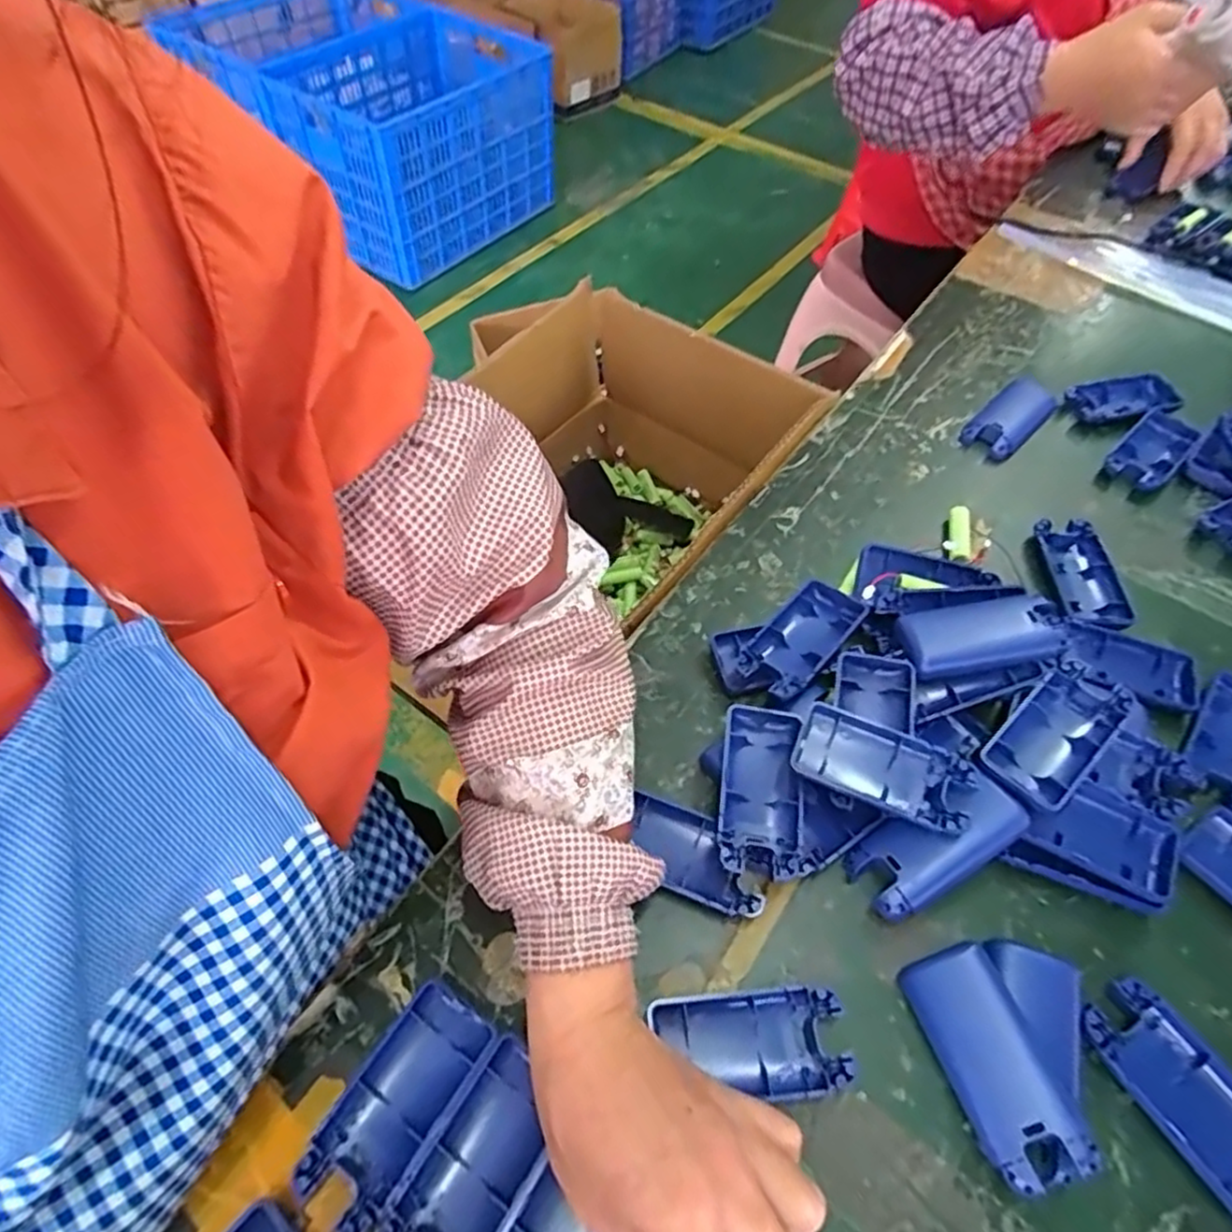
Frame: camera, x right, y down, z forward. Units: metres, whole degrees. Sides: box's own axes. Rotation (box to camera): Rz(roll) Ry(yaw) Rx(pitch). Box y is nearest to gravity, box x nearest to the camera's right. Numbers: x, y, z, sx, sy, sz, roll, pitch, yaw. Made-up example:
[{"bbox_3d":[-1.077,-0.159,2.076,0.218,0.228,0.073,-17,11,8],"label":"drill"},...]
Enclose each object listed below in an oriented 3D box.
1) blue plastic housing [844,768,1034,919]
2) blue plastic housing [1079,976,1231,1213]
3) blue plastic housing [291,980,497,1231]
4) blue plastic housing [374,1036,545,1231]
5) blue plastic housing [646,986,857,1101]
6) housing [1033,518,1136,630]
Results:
[{"bbox_3d":[0.168,0.118,0.362,0.092,0.020,0.040,-33,59,2],"label":"blue plastic housing"},{"bbox_3d":[0.260,0.220,0.312,0.044,0.015,0.097,-25,59,-18],"label":"blue plastic housing"},{"bbox_3d":[-0.098,0.219,0.314,0.045,0.013,0.090,29,59,18],"label":"blue plastic housing"},{"bbox_3d":[-0.061,0.239,0.301,0.043,0.013,0.089,27,58,17],"label":"blue plastic housing"},{"bbox_3d":[0.063,0.202,0.328,0.088,0.014,0.043,-2,55,-3],"label":"blue plastic housing"},{"bbox_3d":[0.323,-0.028,0.480,0.038,0.017,0.089,2,55,0],"label":"housing"}]

